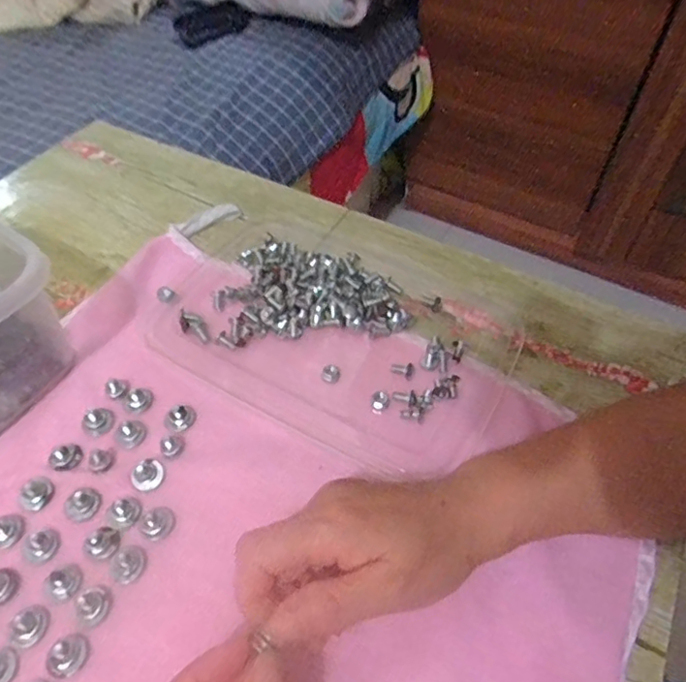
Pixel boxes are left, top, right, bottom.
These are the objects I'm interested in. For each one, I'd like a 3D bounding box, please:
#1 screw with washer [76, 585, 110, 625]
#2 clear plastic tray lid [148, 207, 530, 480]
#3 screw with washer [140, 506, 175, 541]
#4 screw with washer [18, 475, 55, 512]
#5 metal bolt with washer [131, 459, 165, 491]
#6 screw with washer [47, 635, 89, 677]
[{"bbox_3d":[-0.125,0.129,0.271,0.018,0.012,0.016,24,56,17],"label":"screw with washer"},{"bbox_3d":[-0.006,-0.014,0.389,0.239,0.014,0.168,27,56,18],"label":"clear plastic tray lid"},{"bbox_3d":[-0.101,0.098,0.298,0.016,0.008,0.017,0,52,-1],"label":"screw with washer"},{"bbox_3d":[-0.173,0.084,0.308,0.017,0.008,0.018,14,53,9],"label":"screw with washer"},{"bbox_3d":[-0.112,0.076,0.316,0.017,0.006,0.018,0,52,-1],"label":"metal bolt with washer"},{"bbox_3d":[-0.130,0.147,0.258,0.016,0.011,0.017,0,52,-1],"label":"screw with washer"}]

